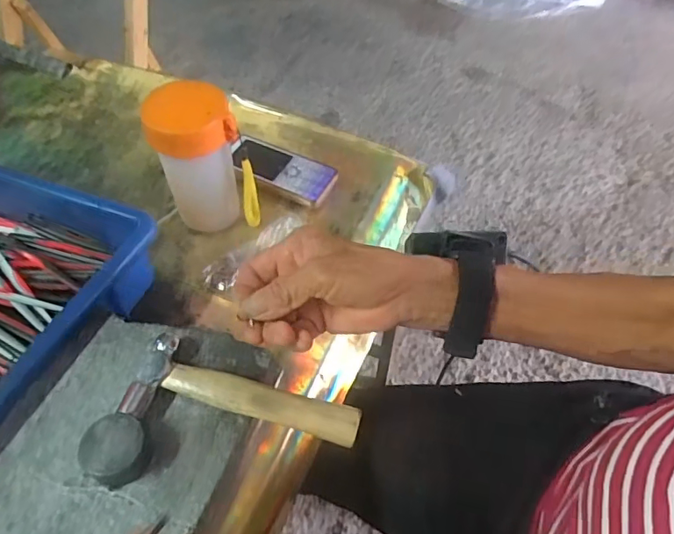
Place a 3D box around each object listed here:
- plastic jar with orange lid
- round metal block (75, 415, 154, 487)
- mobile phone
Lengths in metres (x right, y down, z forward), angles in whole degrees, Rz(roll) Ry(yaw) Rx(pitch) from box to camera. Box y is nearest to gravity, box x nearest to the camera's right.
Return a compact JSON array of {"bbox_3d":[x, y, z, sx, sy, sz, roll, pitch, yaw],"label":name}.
[{"bbox_3d":[-0.126,-0.091,0.463,0.068,0.141,0.057,-22,56,-17],"label":"plastic jar with orange lid"},{"bbox_3d":[-0.134,0.111,0.313,0.037,0.021,0.038,2,52,-2],"label":"round metal block"},{"bbox_3d":[-0.061,-0.103,0.552,0.120,0.017,0.054,25,56,18],"label":"mobile phone"}]

